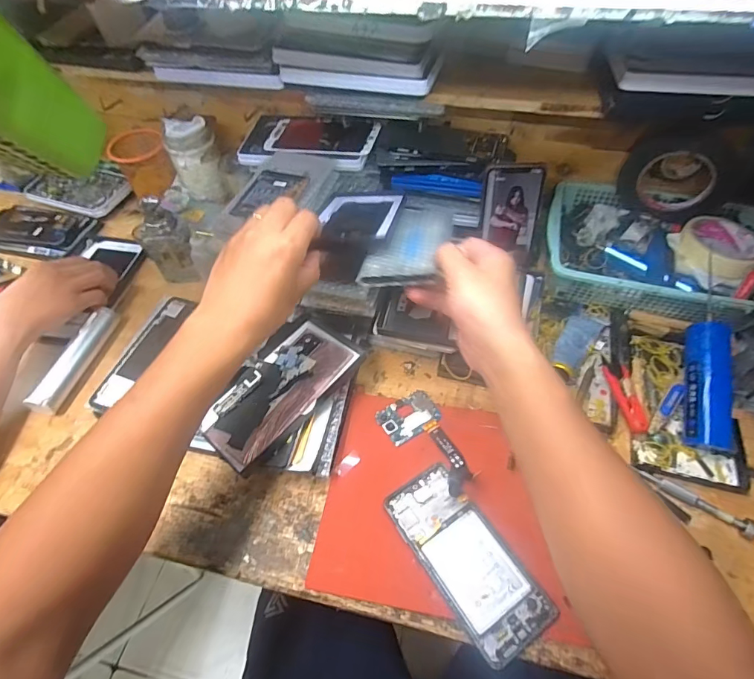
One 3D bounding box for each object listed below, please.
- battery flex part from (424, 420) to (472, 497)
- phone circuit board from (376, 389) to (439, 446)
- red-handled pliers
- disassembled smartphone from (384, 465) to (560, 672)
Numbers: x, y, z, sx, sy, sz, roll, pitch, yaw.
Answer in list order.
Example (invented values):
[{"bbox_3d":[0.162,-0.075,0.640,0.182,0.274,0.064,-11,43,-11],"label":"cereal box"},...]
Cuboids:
[{"bbox_3d":[0.076,0.121,0.453,0.026,0.015,0.090,-13,50,-6],"label":"battery flex part"},{"bbox_3d":[0.038,0.088,0.489,0.066,0.004,0.051,-25,57,-15],"label":"phone circuit board"},{"bbox_3d":[0.284,0.028,0.500,0.037,0.013,0.166,9,55,9],"label":"red-handled pliers"},{"bbox_3d":[0.081,0.199,0.400,0.077,0.015,0.162,-31,59,-18],"label":"disassembled smartphone"}]

